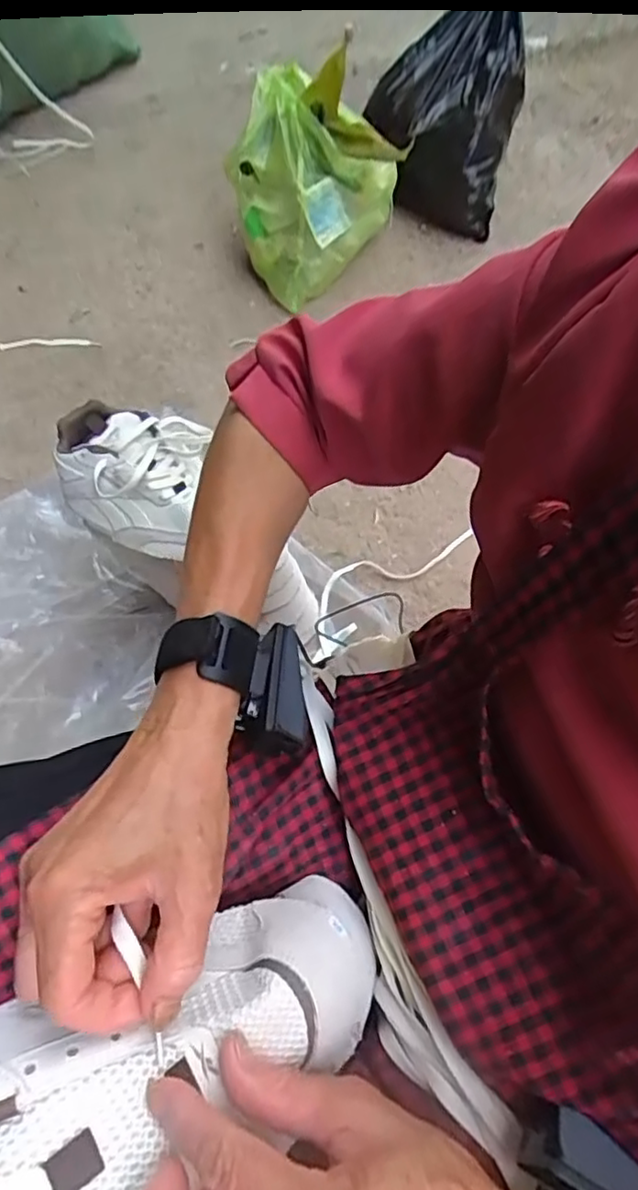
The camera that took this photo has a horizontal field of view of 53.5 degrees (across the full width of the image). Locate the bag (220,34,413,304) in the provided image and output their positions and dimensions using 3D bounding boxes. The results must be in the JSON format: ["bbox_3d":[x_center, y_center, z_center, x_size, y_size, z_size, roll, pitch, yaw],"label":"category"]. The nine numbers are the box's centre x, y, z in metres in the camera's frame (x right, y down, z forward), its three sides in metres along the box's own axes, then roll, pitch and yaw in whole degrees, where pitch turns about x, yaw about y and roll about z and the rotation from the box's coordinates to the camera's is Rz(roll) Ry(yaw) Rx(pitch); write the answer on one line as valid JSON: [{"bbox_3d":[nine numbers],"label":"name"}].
[{"bbox_3d":[-0.027,-0.682,1.045,0.275,0.231,0.213,-43,67,-13],"label":"bag"}]

